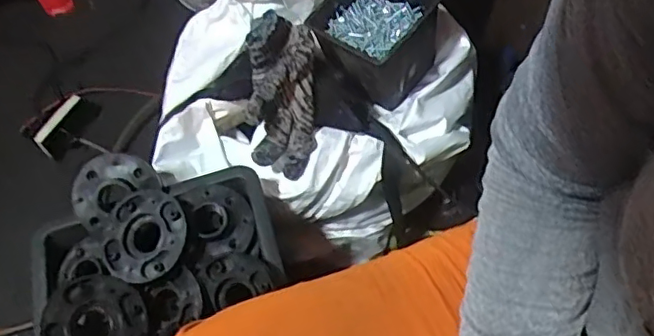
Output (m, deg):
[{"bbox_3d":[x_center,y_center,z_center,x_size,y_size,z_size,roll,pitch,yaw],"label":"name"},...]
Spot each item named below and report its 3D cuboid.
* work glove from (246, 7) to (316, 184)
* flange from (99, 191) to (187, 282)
[{"bbox_3d":[-0.053,-0.084,0.701,0.081,0.069,0.190,-3,102,3],"label":"work glove"},{"bbox_3d":[-0.196,0.072,0.626,0.102,0.021,0.097,-6,73,18],"label":"flange"}]

